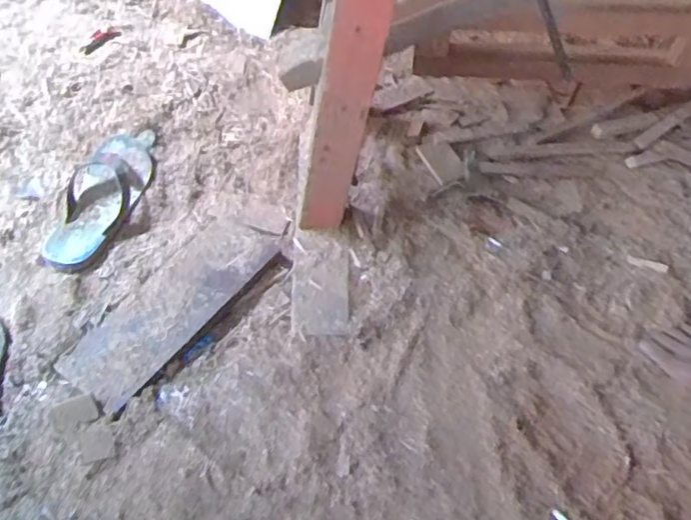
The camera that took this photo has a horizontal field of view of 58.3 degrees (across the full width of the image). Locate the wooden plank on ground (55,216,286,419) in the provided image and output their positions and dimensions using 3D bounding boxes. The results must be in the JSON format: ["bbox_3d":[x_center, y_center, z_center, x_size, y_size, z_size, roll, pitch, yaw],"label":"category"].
[{"bbox_3d":[-0.247,0.062,0.907,0.119,0.017,0.339,31,63,20],"label":"wooden plank on ground"}]

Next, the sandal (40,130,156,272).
[{"bbox_3d":[-0.400,-0.108,1.020,0.103,0.033,0.279,20,59,9],"label":"sandal"}]

